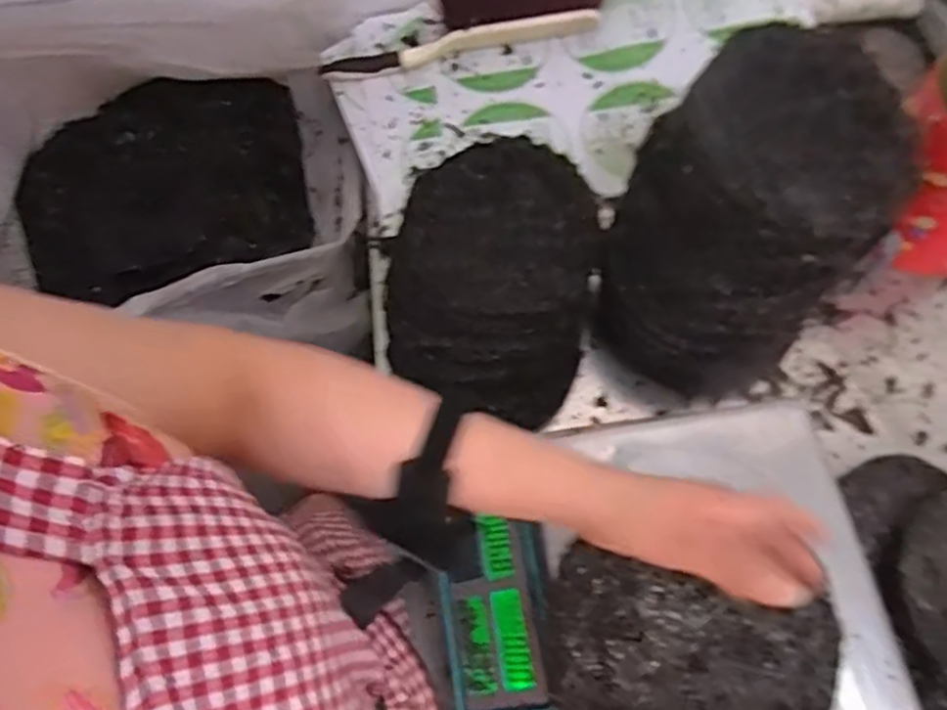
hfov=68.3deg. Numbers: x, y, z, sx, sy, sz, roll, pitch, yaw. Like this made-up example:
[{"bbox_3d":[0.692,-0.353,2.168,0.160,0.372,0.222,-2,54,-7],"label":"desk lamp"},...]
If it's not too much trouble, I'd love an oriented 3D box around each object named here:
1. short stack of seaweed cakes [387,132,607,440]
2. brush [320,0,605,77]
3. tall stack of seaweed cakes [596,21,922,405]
[{"bbox_3d":[0.020,-0.069,0.722,0.207,0.125,0.278,15,69,8],"label":"short stack of seaweed cakes"},{"bbox_3d":[-0.014,-0.421,0.879,0.374,0.094,0.059,-10,68,-2],"label":"brush"},{"bbox_3d":[0.257,-0.124,0.672,0.205,0.241,0.271,35,73,14],"label":"tall stack of seaweed cakes"}]

